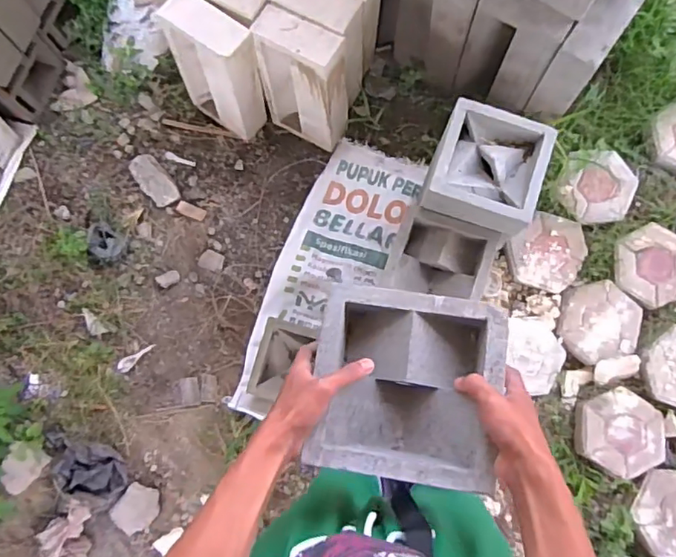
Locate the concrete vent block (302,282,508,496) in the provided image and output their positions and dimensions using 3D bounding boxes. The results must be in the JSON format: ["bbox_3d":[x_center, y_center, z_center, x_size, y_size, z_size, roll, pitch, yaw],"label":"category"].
[{"bbox_3d":[0.074,0.111,0.621,0.190,0.088,0.189,7,86,5],"label":"concrete vent block"}]

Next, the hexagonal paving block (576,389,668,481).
[{"bbox_3d":[0.693,0.378,1.391,0.202,0.044,0.187,30,83,8],"label":"hexagonal paving block"}]

